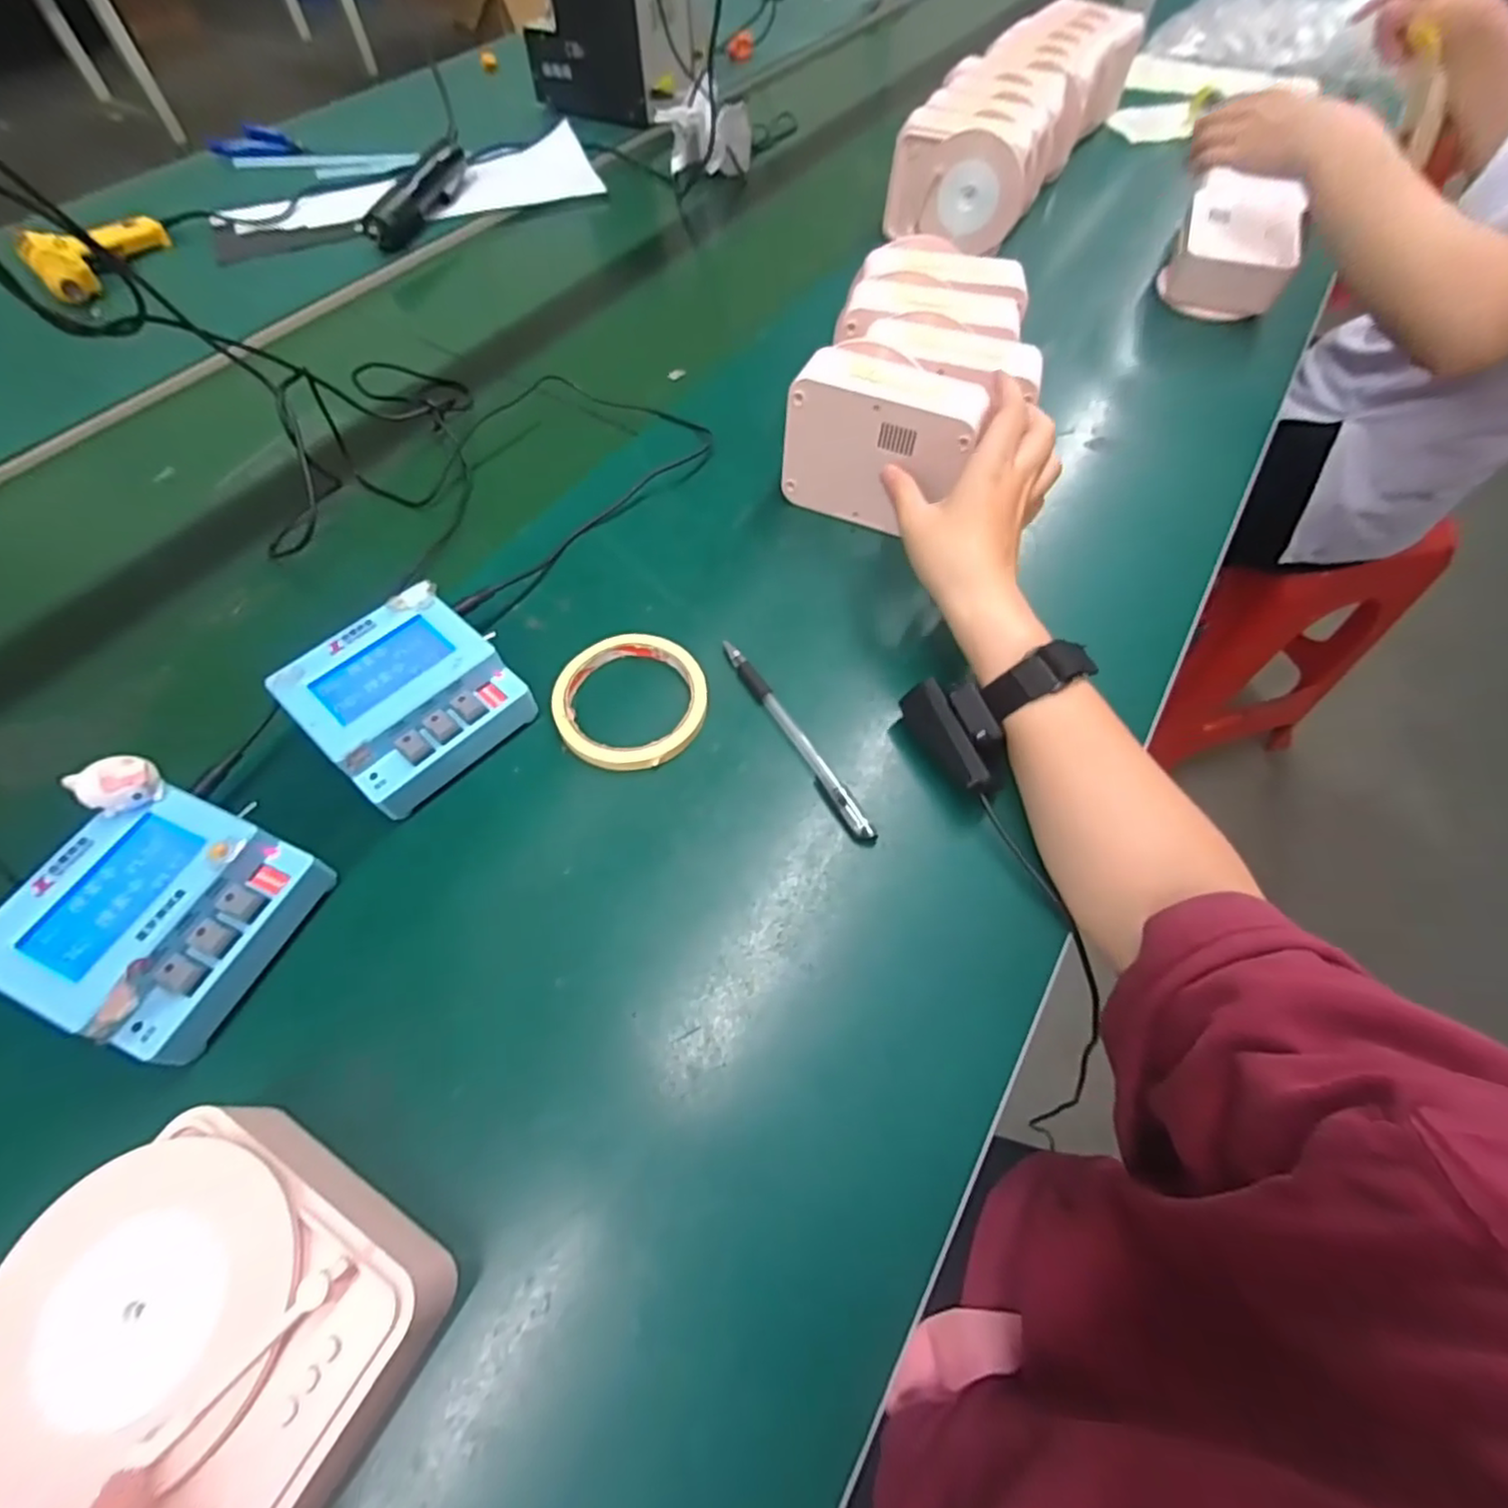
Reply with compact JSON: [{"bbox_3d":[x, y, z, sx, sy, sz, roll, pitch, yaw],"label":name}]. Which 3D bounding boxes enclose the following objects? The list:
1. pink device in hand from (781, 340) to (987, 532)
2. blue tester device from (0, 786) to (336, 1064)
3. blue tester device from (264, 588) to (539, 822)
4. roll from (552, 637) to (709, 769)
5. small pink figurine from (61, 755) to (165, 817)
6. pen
[{"bbox_3d":[0.090,-0.218,0.456,0.124,0.096,0.059,23,63,13],"label":"pink device in hand"},{"bbox_3d":[-0.277,0.079,0.313,0.100,0.054,0.102,22,62,12],"label":"blue tester device"},{"bbox_3d":[-0.197,-0.030,0.376,0.098,0.050,0.104,39,67,20],"label":"blue tester device"},{"bbox_3d":[-0.076,-0.034,0.399,0.091,0.012,0.090,0,60,0],"label":"roll"},{"bbox_3d":[-0.298,0.013,0.305,0.020,0.024,0.028,25,63,14],"label":"small pink figurine"},{"bbox_3d":[0.024,-0.013,0.391,0.011,0.006,0.155,-28,64,-15],"label":"pen"}]

